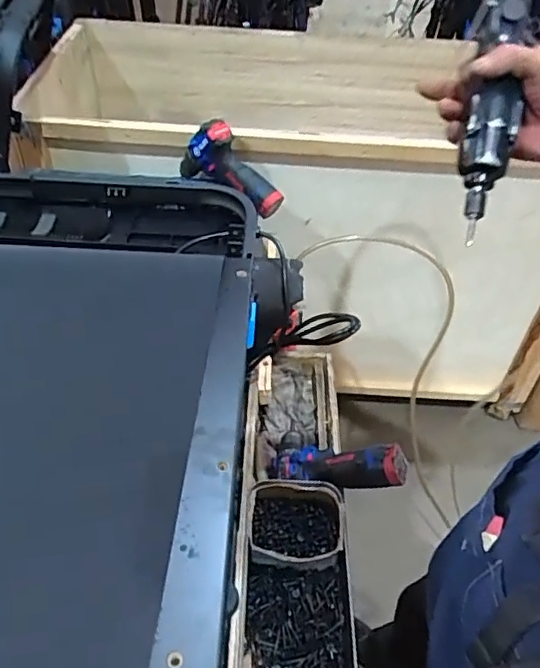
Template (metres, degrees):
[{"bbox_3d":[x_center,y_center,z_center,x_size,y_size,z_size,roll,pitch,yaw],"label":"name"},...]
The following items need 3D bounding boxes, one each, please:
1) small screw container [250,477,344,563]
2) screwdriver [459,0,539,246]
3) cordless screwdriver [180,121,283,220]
[{"bbox_3d":[0.034,0.247,0.769,0.120,0.054,0.106,4,45,0],"label":"small screw container"},{"bbox_3d":[0.207,-0.237,0.528,0.047,0.038,0.294,9,84,5],"label":"screwdriver"},{"bbox_3d":[-0.068,-0.294,1.082,0.205,0.121,0.071,39,52,4],"label":"cordless screwdriver"}]

